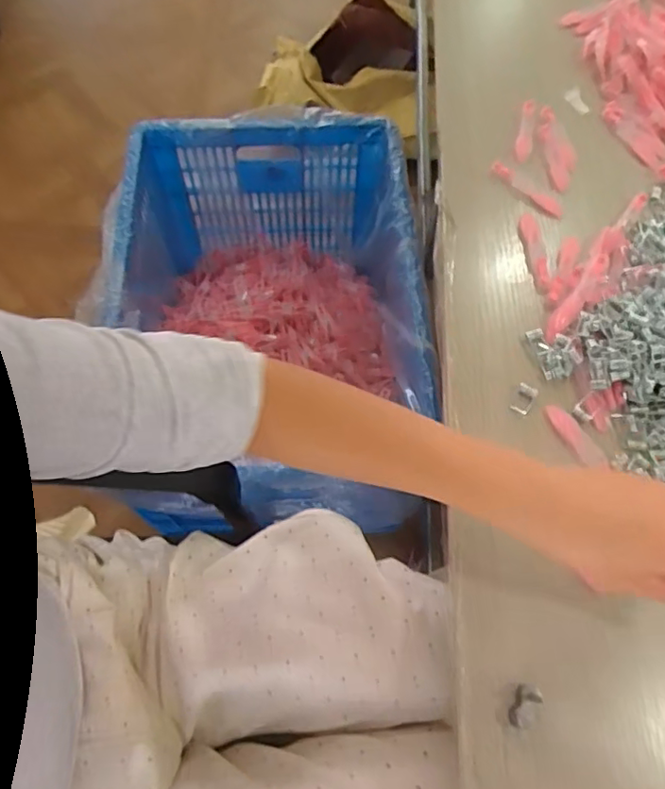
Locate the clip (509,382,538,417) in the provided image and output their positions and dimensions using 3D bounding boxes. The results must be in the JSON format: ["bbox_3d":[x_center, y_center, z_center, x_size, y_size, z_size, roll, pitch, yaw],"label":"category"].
[{"bbox_3d":[0.144,0.003,0.438,0.014,0.004,0.022,28,67,12],"label":"clip"}]

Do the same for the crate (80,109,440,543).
[{"bbox_3d":[-0.116,-0.152,1.042,0.509,0.308,0.694,-1,65,-1],"label":"crate"}]

